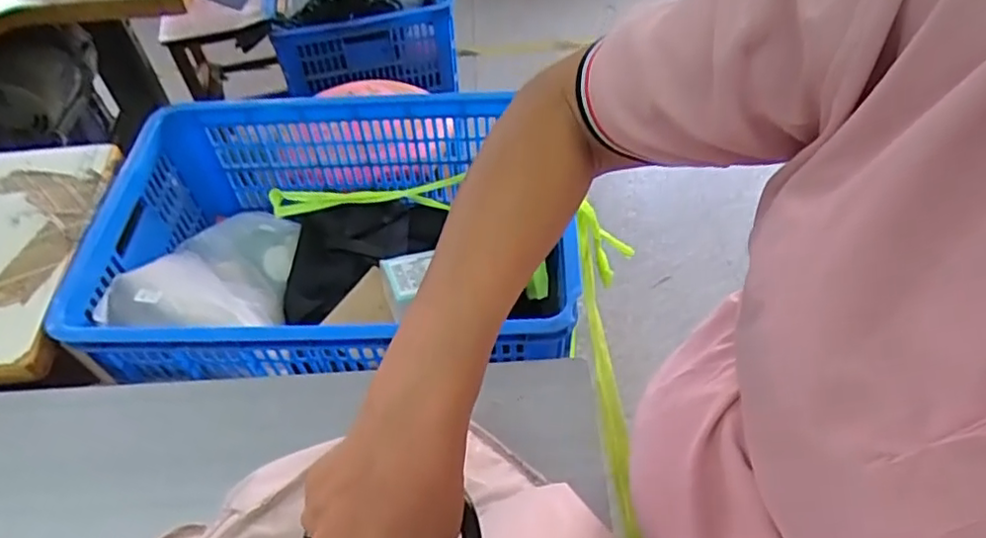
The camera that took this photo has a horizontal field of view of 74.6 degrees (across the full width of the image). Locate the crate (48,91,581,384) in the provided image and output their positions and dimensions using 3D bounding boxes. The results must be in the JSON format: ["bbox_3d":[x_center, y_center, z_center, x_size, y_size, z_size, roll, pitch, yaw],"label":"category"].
[{"bbox_3d":[-0.200,-0.035,0.890,0.606,0.182,0.402,-2,51,2],"label":"crate"}]

